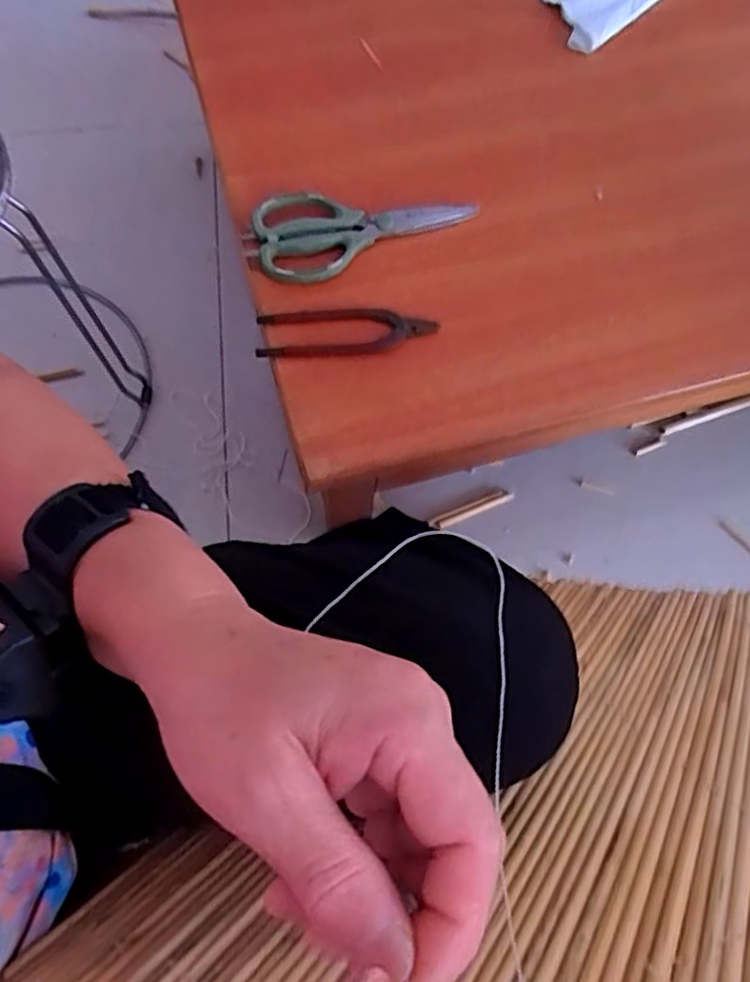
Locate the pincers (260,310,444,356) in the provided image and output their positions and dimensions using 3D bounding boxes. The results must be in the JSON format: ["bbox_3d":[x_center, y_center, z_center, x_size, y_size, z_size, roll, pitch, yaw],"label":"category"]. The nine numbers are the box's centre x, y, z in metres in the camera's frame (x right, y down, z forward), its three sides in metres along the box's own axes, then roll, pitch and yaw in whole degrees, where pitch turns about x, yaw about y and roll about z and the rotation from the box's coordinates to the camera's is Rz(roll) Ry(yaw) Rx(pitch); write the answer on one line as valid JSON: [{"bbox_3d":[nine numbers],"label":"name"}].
[{"bbox_3d":[-0.025,-0.145,0.589,0.157,0.009,0.050,-3,68,-3],"label":"pincers"}]

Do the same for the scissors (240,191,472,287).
[{"bbox_3d":[-0.014,-0.259,0.634,0.220,0.013,0.097,-20,69,-10],"label":"scissors"}]

